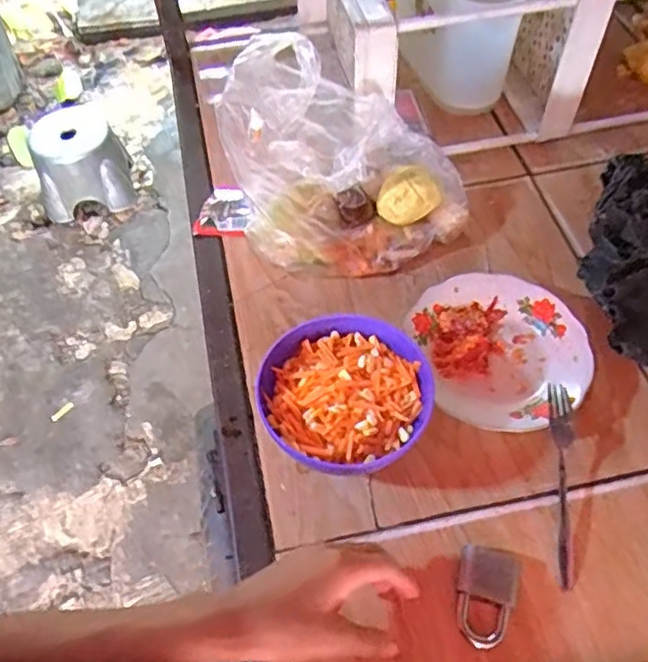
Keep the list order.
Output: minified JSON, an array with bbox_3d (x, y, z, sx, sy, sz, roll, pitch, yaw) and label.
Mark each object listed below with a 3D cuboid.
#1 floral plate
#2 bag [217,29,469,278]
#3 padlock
[{"bbox_3d":[0.179,0.021,0.646,0.162,0.035,0.175,0,54,0],"label":"floral plate"},{"bbox_3d":[0.017,-0.205,0.733,0.244,0.158,0.256,-19,56,-12],"label":"bag"},{"bbox_3d":[0.131,0.216,0.515,0.048,0.023,0.073,11,55,9],"label":"padlock"}]

